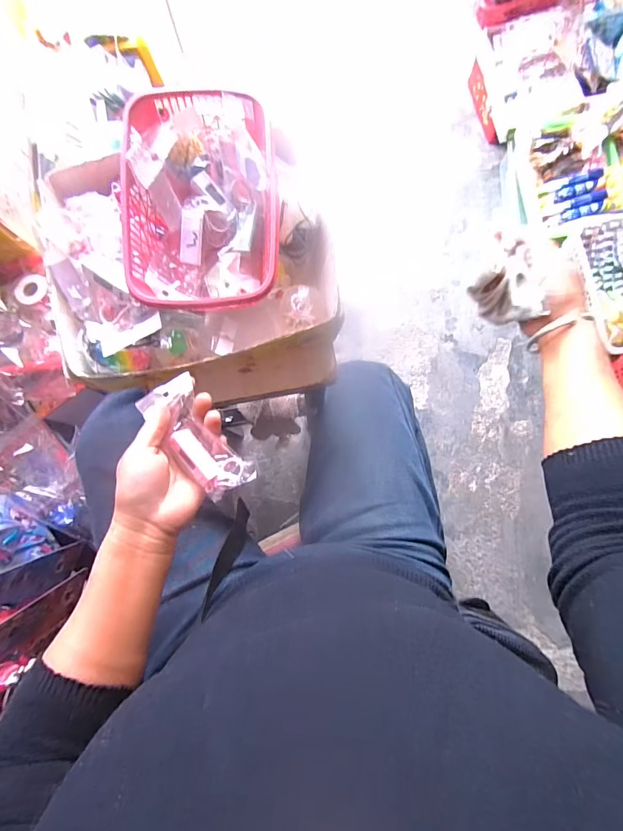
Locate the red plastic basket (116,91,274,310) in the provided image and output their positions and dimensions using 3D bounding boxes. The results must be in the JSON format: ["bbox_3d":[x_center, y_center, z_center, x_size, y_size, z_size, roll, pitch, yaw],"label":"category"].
[{"bbox_3d":[-0.108,-0.214,0.404,0.144,0.077,0.213,-5,81,1],"label":"red plastic basket"}]

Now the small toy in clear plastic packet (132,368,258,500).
[{"bbox_3d":[-0.108,0.021,0.365,0.055,0.019,0.122,-38,86,-4],"label":"small toy in clear plastic packet"}]

